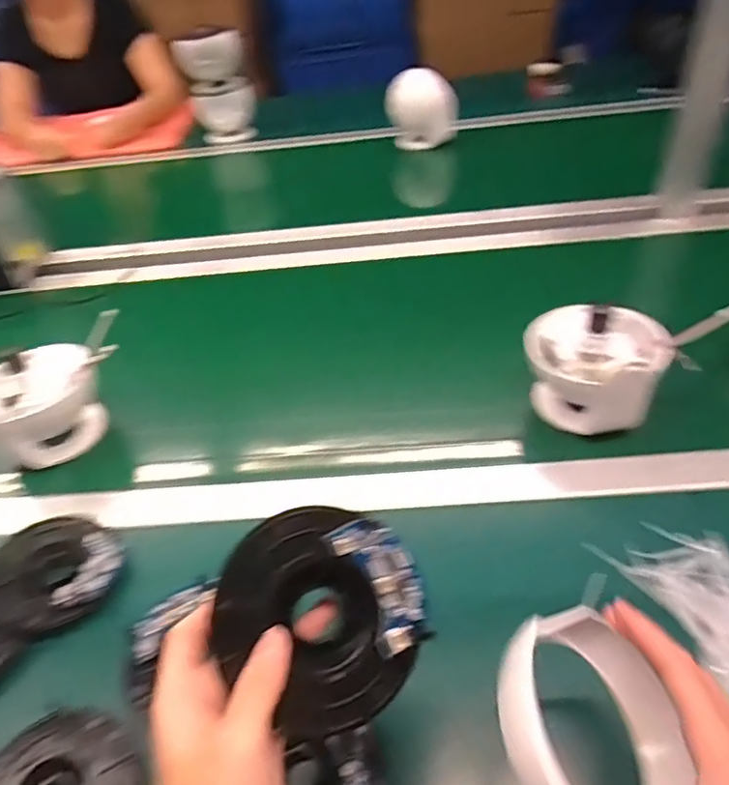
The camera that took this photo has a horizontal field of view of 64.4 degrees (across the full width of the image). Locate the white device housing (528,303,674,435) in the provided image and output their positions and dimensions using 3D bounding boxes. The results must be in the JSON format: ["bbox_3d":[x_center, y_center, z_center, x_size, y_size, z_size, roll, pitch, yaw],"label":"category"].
[{"bbox_3d":[0.211,-0.020,0.531,0.117,0.105,0.095,4,42,12],"label":"white device housing"}]

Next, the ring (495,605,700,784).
[{"bbox_3d":[0.115,0.163,0.298,0.120,0.030,0.101,22,45,-27],"label":"ring"}]

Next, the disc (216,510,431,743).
[{"bbox_3d":[-0.019,0.107,0.277,0.095,0.012,0.100,-24,83,-12],"label":"disc"}]

